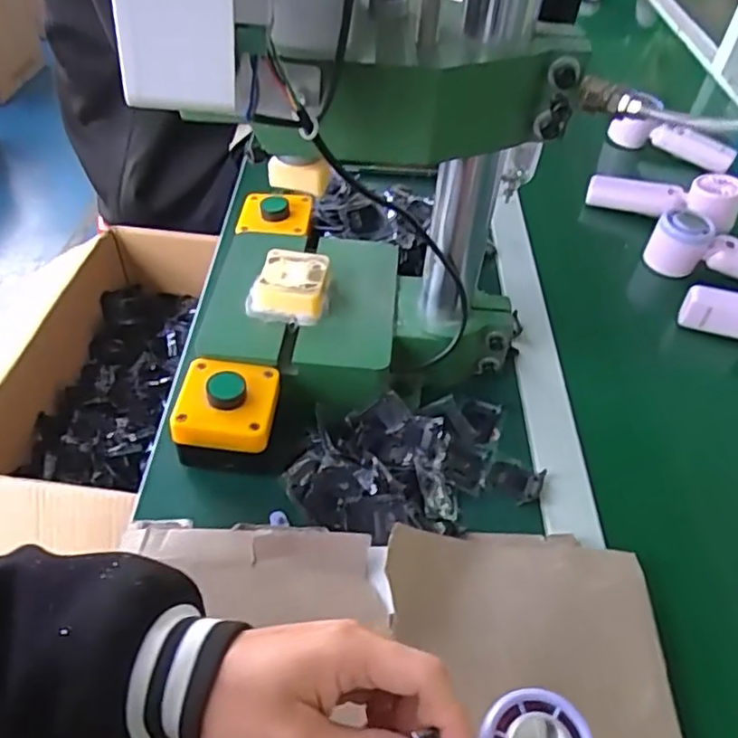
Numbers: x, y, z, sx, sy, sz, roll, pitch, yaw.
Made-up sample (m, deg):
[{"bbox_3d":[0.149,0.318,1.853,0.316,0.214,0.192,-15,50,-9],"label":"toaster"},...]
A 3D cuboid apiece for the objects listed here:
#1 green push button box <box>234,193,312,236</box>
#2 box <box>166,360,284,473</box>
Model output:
[{"bbox_3d":[-0.091,-0.151,0.610,0.066,0.024,0.059,6,46,1],"label":"green push button box"},{"bbox_3d":[-0.103,0.038,0.476,0.074,0.064,0.073,6,46,1],"label":"box"}]

